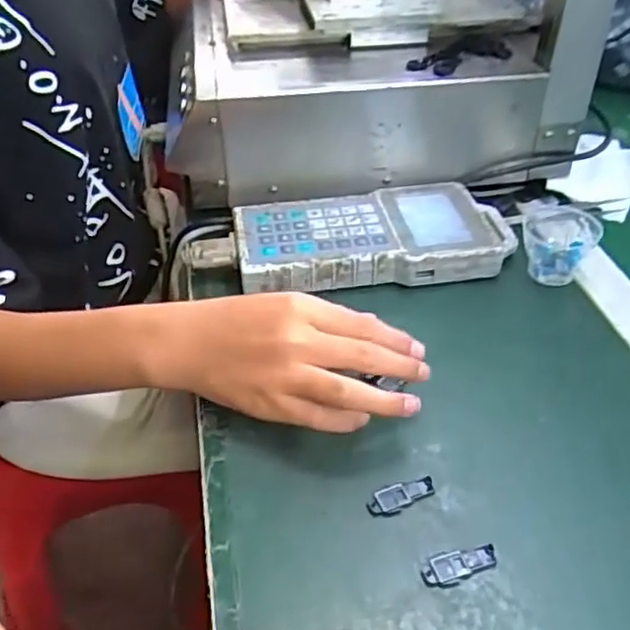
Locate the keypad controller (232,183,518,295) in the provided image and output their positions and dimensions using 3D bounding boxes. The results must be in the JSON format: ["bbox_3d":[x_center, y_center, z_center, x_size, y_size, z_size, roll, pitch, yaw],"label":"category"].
[{"bbox_3d":[0.050,-0.064,0.550,0.227,0.027,0.104,-7,41,-7],"label":"keypad controller"}]

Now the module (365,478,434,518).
[{"bbox_3d":[0.048,0.101,0.374,0.040,0.004,0.016,-18,43,-18],"label":"module"}]

